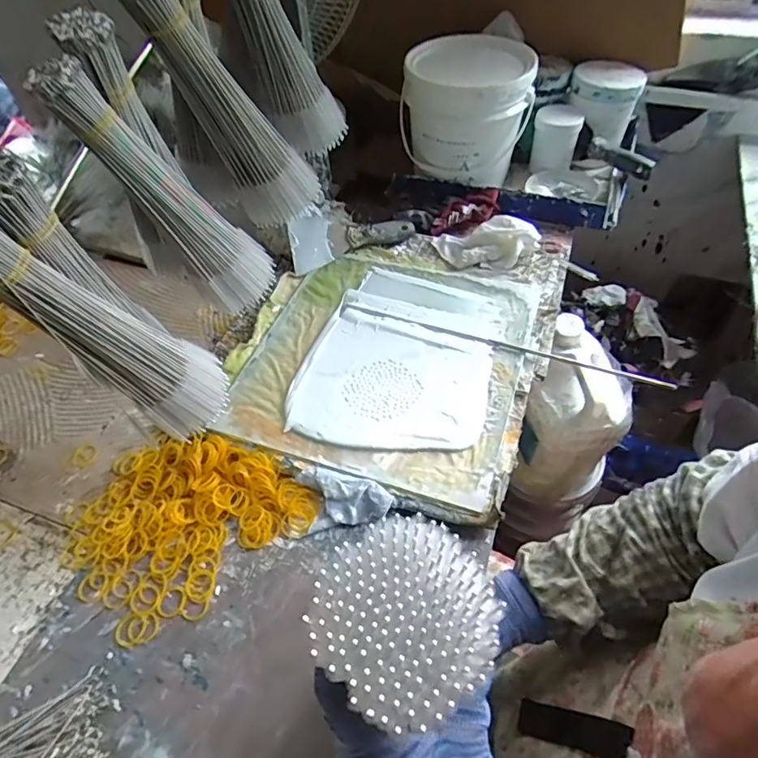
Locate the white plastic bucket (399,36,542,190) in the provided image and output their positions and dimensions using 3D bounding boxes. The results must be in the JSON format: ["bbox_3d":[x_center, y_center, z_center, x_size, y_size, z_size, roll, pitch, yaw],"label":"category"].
[{"bbox_3d":[0.138,-0.426,0.778,0.173,0.182,0.176,-2,53,3],"label":"white plastic bucket"}]

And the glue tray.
[{"bbox_3d":[0.021,-0.059,0.645,0.366,0.022,0.421,16,54,16],"label":"glue tray"}]

